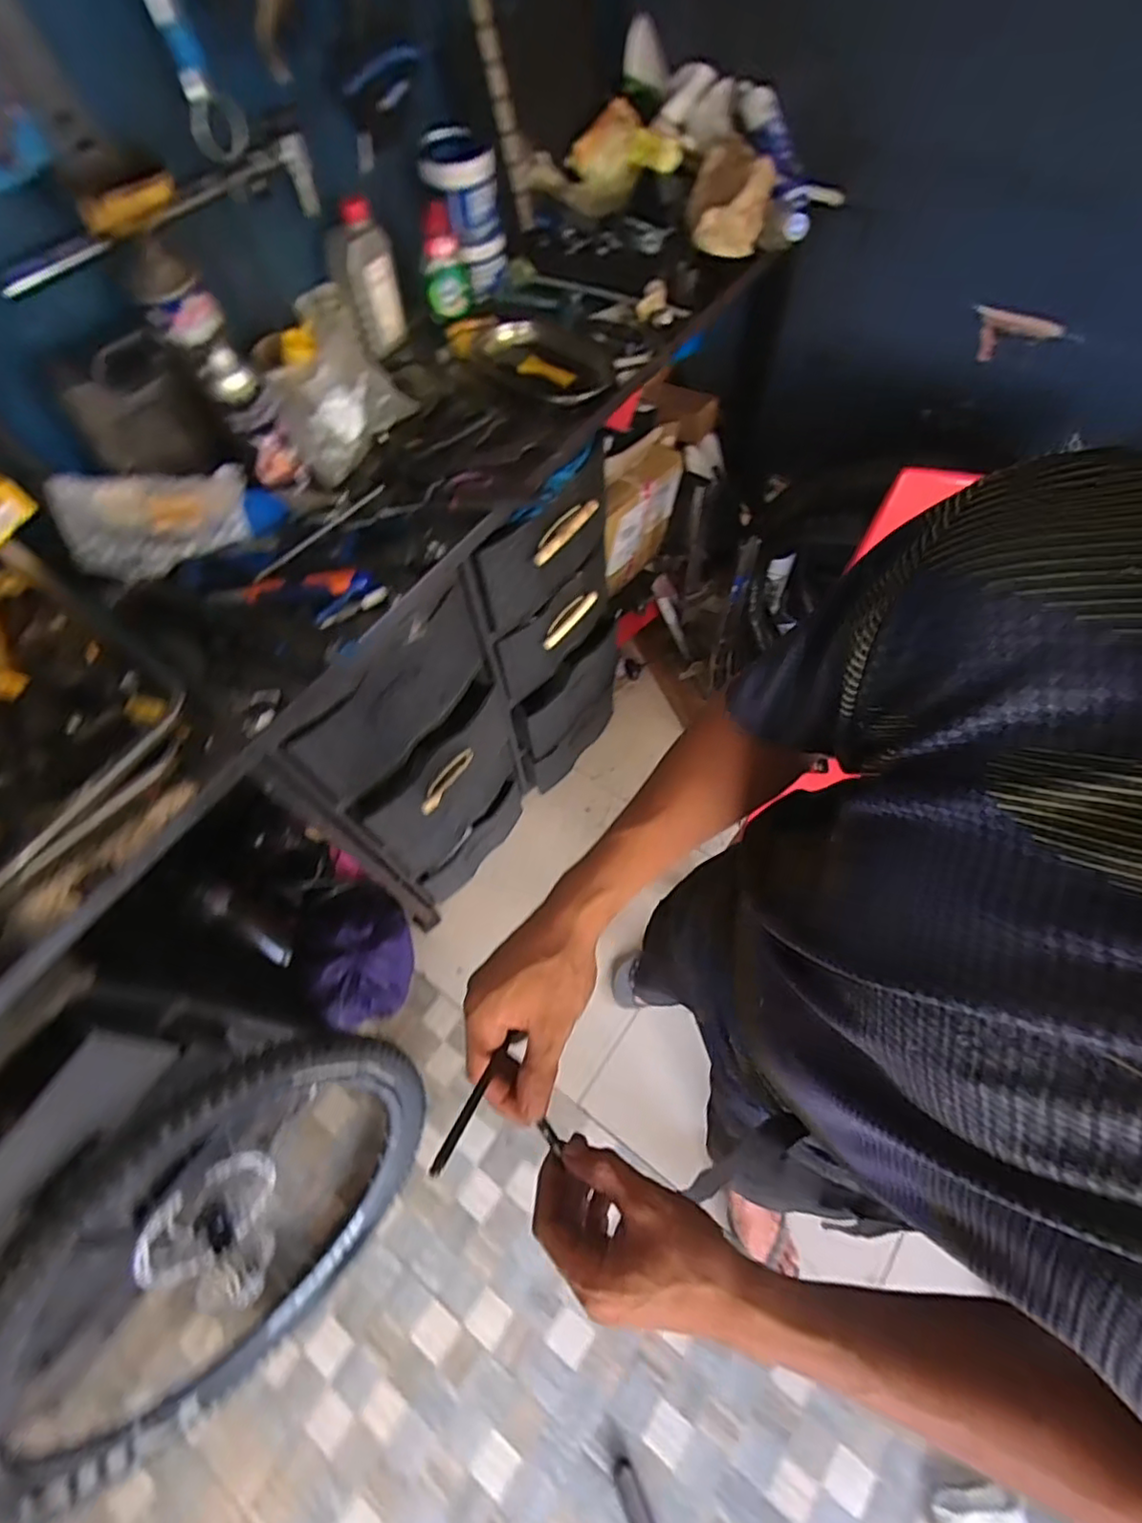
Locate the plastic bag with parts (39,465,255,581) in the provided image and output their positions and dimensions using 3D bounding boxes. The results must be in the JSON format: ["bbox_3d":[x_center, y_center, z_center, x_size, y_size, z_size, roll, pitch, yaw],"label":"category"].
[{"bbox_3d":[-0.484,-0.284,0.732,0.195,0.061,0.119,-10,64,-2],"label":"plastic bag with parts"}]

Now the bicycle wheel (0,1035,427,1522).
[{"bbox_3d":[-0.501,0.714,0.929,0.083,0.657,0.665,26,68,33],"label":"bicycle wheel"}]

